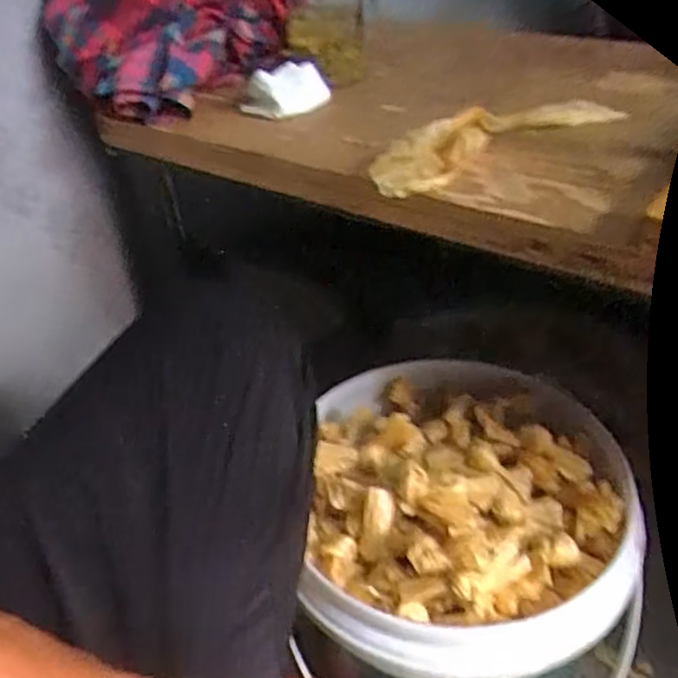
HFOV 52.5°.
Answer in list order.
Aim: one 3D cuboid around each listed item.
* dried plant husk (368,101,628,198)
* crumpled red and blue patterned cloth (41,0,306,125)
[{"bbox_3d":[0.116,-0.146,0.484,0.219,0.030,0.040,-25,41,-24],"label":"dried plant husk"},{"bbox_3d":[-0.139,-0.303,0.646,0.147,0.110,0.254,14,41,24],"label":"crumpled red and blue patterned cloth"}]

